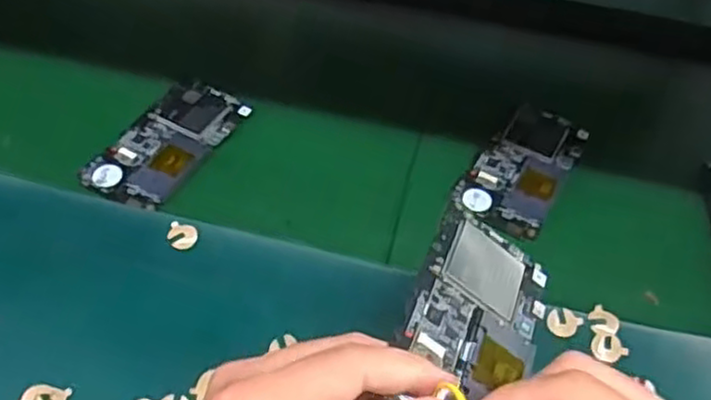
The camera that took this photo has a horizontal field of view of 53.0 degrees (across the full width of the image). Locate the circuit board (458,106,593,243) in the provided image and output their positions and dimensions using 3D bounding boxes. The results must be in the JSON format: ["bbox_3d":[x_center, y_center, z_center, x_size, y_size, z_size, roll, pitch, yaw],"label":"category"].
[{"bbox_3d":[0.125,-0.026,0.523,0.062,0.004,0.124,28,54,17],"label":"circuit board"}]

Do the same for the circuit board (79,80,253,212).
[{"bbox_3d":[-0.136,-0.043,0.523,0.065,0.007,0.123,25,53,15],"label":"circuit board"}]

